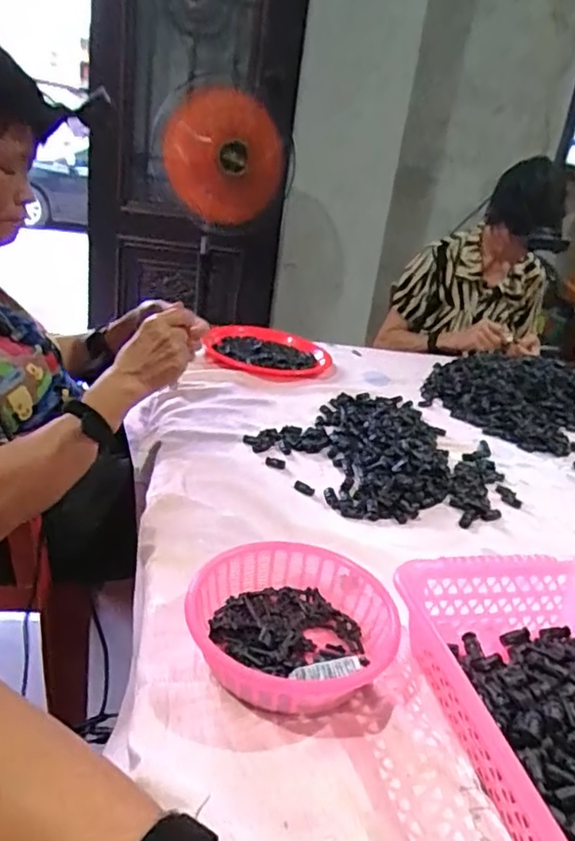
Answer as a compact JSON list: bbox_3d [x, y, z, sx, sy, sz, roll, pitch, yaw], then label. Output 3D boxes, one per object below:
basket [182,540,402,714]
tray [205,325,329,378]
[{"bbox_3d":[0.002,0.170,0.503,0.160,0.054,0.165,7,24,-3],"label":"basket"},{"bbox_3d":[-0.046,-0.147,1.246,0.243,0.031,0.255,2,24,-14],"label":"tray"}]

